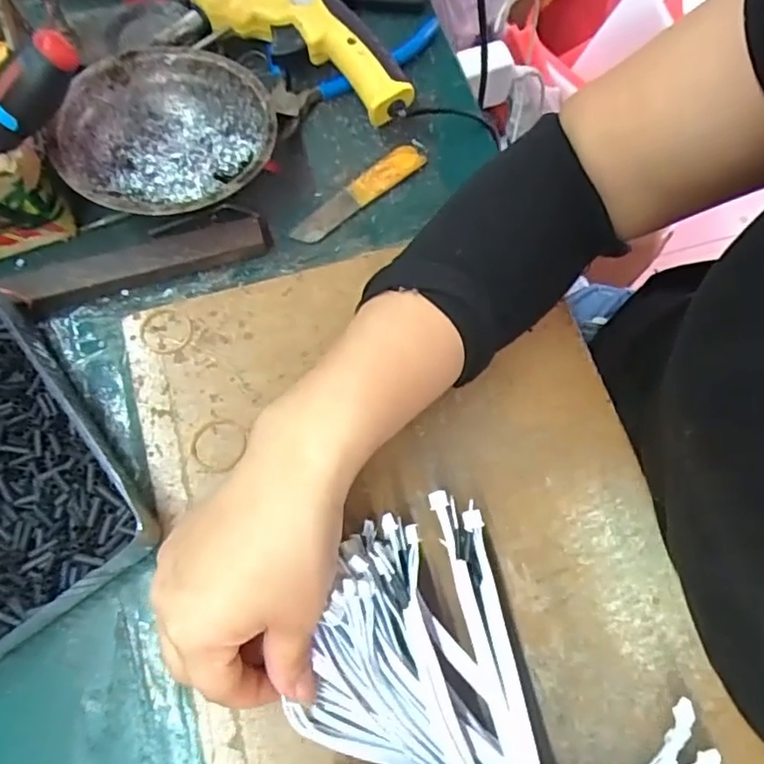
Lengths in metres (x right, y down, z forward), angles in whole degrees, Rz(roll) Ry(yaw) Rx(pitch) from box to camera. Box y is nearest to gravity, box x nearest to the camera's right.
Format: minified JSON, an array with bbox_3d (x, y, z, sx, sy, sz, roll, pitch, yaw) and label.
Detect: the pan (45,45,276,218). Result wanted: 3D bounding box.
[{"bbox_3d":[-0.127,-0.144,0.363,0.120,0.045,0.124,1,72,-2],"label":"pan"}]

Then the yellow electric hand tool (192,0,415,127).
[{"bbox_3d":[-0.038,-0.235,0.398,0.153,0.038,0.079,30,73,8],"label":"yellow electric hand tool"}]

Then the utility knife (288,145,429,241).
[{"bbox_3d":[-0.014,-0.122,0.382,0.100,0.006,0.021,-40,77,-13],"label":"utility knife"}]

